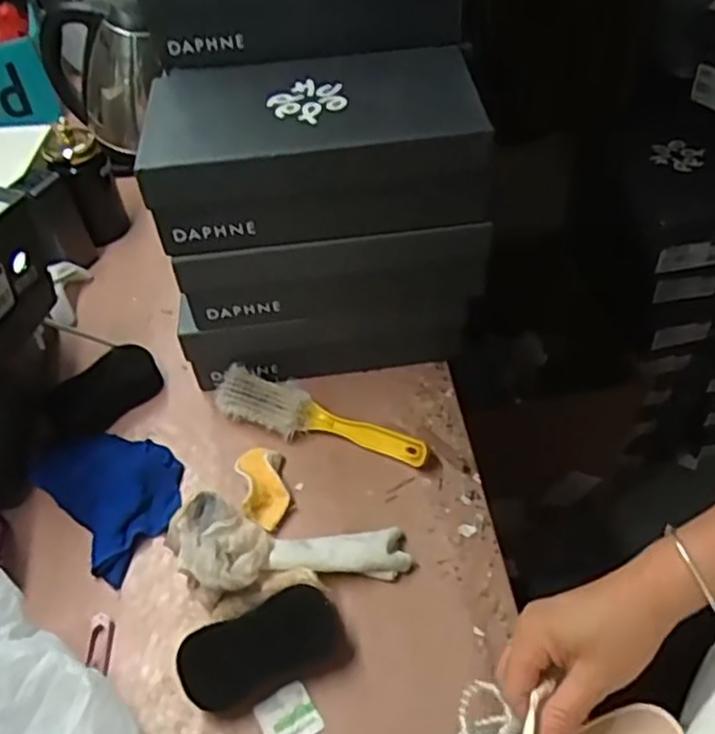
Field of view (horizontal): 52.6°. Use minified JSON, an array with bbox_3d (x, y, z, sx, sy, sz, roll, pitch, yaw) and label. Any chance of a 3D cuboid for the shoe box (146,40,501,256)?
[{"bbox_3d":[-0.035,-0.205,0.672,0.292,0.096,0.171,-2,48,2],"label":"shoe box"}]

